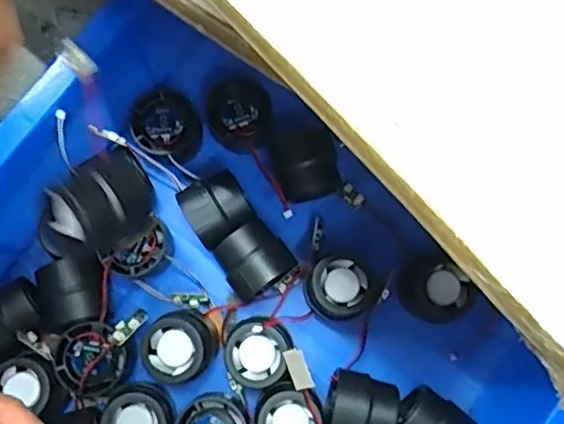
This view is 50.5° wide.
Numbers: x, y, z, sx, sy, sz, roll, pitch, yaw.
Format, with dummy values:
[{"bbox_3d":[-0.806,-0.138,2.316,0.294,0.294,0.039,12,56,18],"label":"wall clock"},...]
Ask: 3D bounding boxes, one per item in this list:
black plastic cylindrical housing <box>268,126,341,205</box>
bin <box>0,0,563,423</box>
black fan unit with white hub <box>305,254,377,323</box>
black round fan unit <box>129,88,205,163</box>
[{"bbox_3d":[0.020,-0.037,0.482,0.054,0.045,0.052,-21,80,-4],"label":"black plastic cylindrical housing"},{"bbox_3d":[-0.051,0.117,0.426,0.417,0.129,0.419,40,82,7],"label":"bin"},{"bbox_3d":[0.046,0.059,0.467,0.054,0.036,0.051,0,79,0],"label":"black fan unit with white hub"},{"bbox_3d":[-0.093,-0.067,0.490,0.047,0.050,0.050,0,79,0],"label":"black round fan unit"}]

